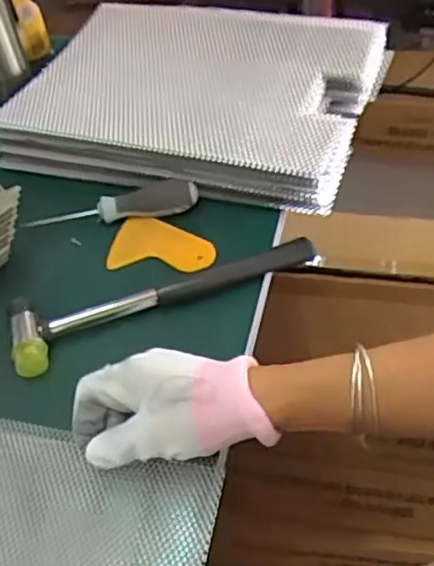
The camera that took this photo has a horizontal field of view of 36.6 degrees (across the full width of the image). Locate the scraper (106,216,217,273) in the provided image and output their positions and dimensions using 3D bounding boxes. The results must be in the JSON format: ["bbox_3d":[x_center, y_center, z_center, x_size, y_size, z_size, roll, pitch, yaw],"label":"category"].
[{"bbox_3d":[-0.046,-0.034,0.565,0.089,0.007,0.053,6,59,7],"label":"scraper"}]

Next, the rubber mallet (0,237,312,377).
[{"bbox_3d":[-0.040,0.008,0.519,0.243,0.030,0.055,-19,49,-10],"label":"rubber mallet"}]

